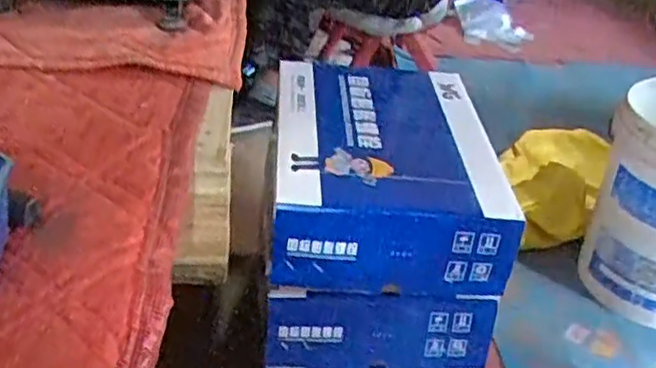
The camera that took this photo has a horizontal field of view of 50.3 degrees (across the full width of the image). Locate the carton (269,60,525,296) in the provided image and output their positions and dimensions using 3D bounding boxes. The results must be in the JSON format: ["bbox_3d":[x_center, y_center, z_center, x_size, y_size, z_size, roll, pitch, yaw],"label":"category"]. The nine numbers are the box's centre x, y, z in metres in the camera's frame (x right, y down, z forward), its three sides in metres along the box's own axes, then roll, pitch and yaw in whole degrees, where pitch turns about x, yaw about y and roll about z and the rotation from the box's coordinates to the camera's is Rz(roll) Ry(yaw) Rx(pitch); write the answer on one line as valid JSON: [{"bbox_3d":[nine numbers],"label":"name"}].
[{"bbox_3d":[0.074,-0.028,0.961,0.289,0.113,0.384,4,32,-5],"label":"carton"}]

